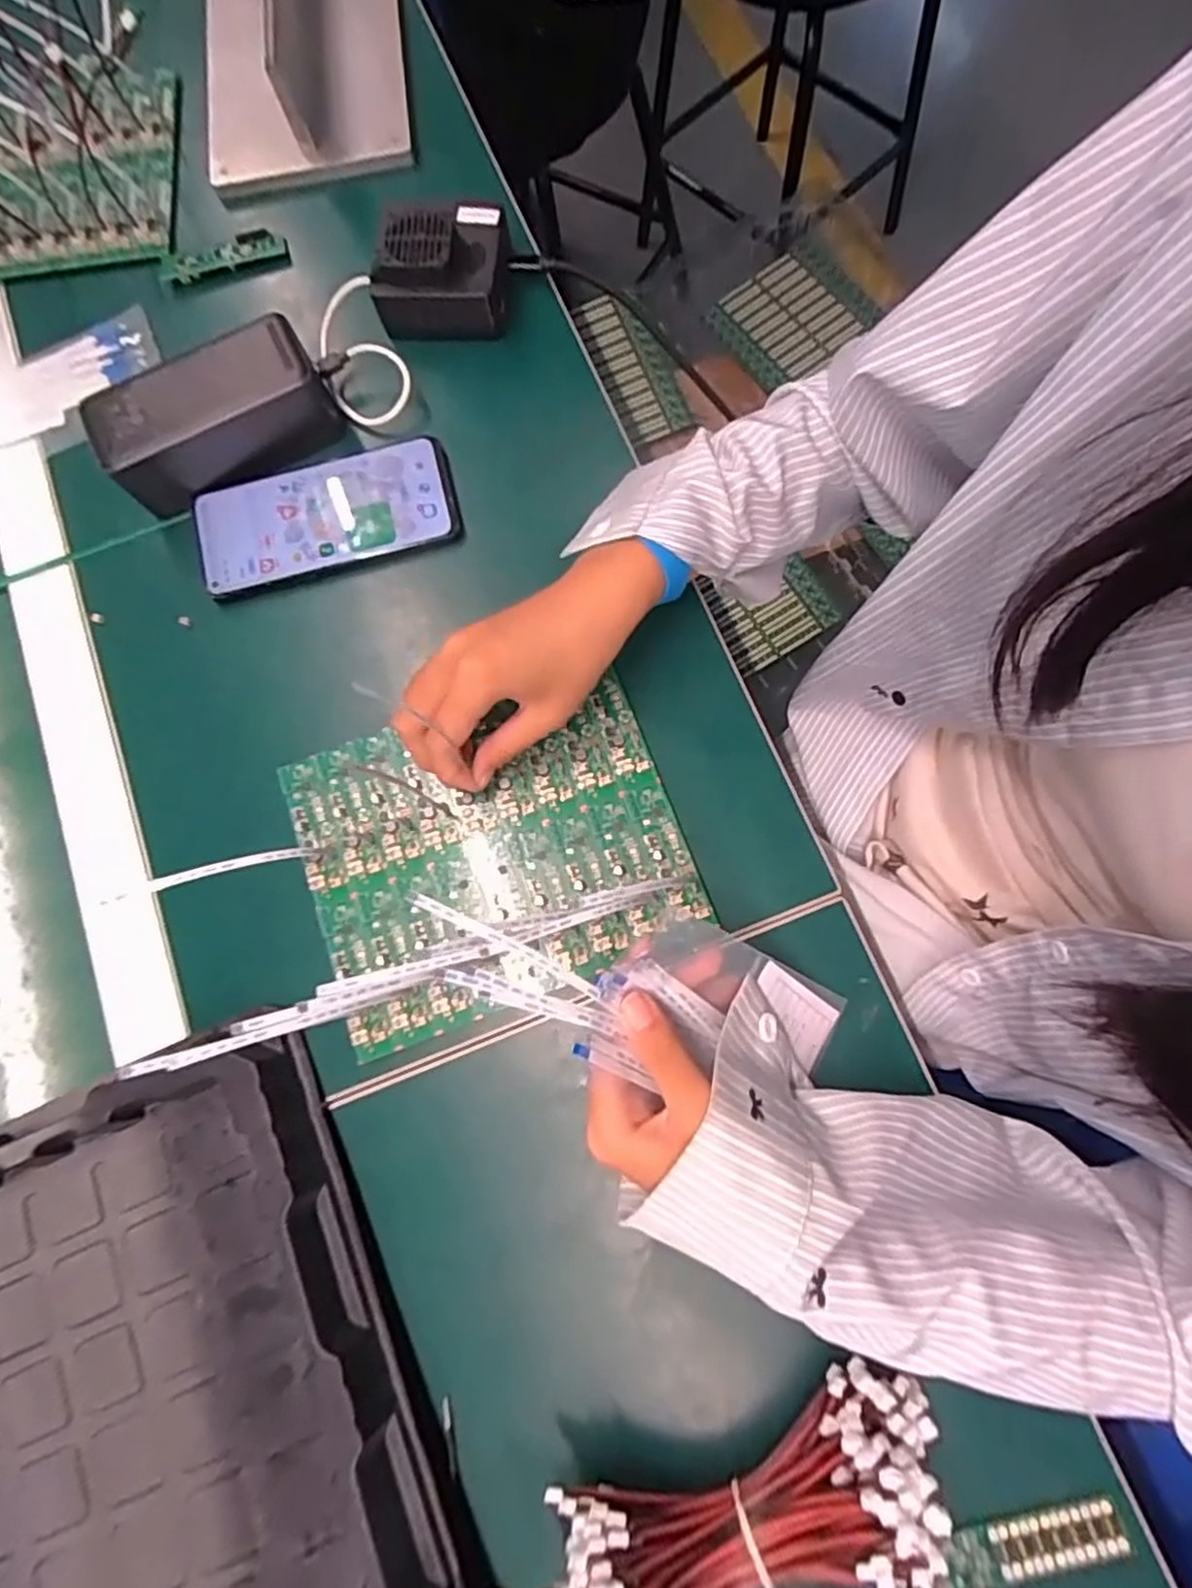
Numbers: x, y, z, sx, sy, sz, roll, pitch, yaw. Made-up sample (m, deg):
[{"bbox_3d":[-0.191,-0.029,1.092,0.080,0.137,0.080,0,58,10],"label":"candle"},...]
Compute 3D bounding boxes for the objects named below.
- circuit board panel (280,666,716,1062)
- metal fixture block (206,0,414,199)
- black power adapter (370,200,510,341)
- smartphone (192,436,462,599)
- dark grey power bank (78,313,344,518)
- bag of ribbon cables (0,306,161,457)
[{"bbox_3d":[-0.057,0.028,0.372,0.195,0.013,0.157,-19,79,-2],"label":"circuit board panel"},{"bbox_3d":[-0.207,-0.522,0.475,0.142,0.052,0.201,-7,78,3],"label":"metal fixture block"},{"bbox_3d":[-0.095,-0.328,0.428,0.079,0.045,0.065,3,77,4],"label":"black power adapter"},{"bbox_3d":[-0.165,-0.171,0.421,0.155,0.012,0.073,-14,78,2],"label":"smartphone"},{"bbox_3d":[-0.228,-0.227,0.415,0.132,0.046,0.057,-25,77,-3],"label":"dark grey power bank"},{"bbox_3d":[-0.365,-0.260,0.455,0.160,0.010,0.077,-25,78,0],"label":"bag of ribbon cables"}]

